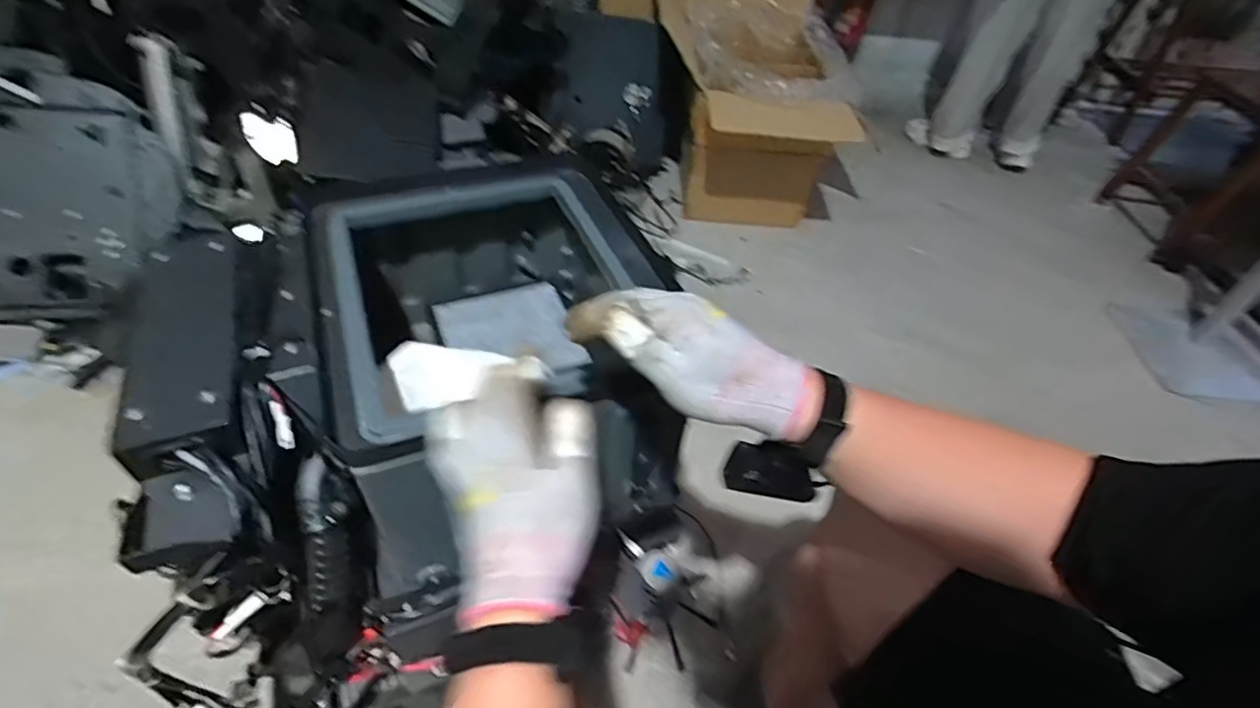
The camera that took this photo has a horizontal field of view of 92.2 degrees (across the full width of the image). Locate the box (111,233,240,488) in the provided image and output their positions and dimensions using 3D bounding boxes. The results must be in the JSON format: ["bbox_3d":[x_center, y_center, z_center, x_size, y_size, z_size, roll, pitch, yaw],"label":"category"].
[{"bbox_3d":[-0.406,-0.019,0.548,0.097,0.030,0.274,-17,49,-21],"label":"box"}]

